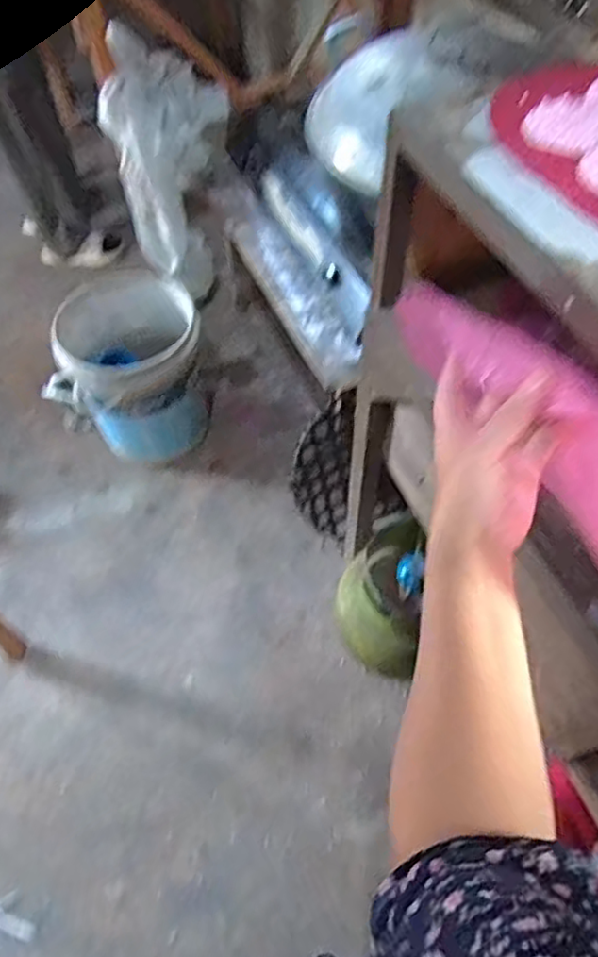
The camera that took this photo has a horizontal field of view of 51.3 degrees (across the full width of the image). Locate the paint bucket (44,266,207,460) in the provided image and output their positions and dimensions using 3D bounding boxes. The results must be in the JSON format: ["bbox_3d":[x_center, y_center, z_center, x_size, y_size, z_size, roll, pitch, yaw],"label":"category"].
[{"bbox_3d":[-0.395,-0.260,1.544,0.337,0.365,0.353,-1,57,1],"label":"paint bucket"}]

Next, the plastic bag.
[{"bbox_3d":[-0.283,-0.701,1.431,0.256,0.472,0.231,-6,57,-2],"label":"plastic bag"}]

